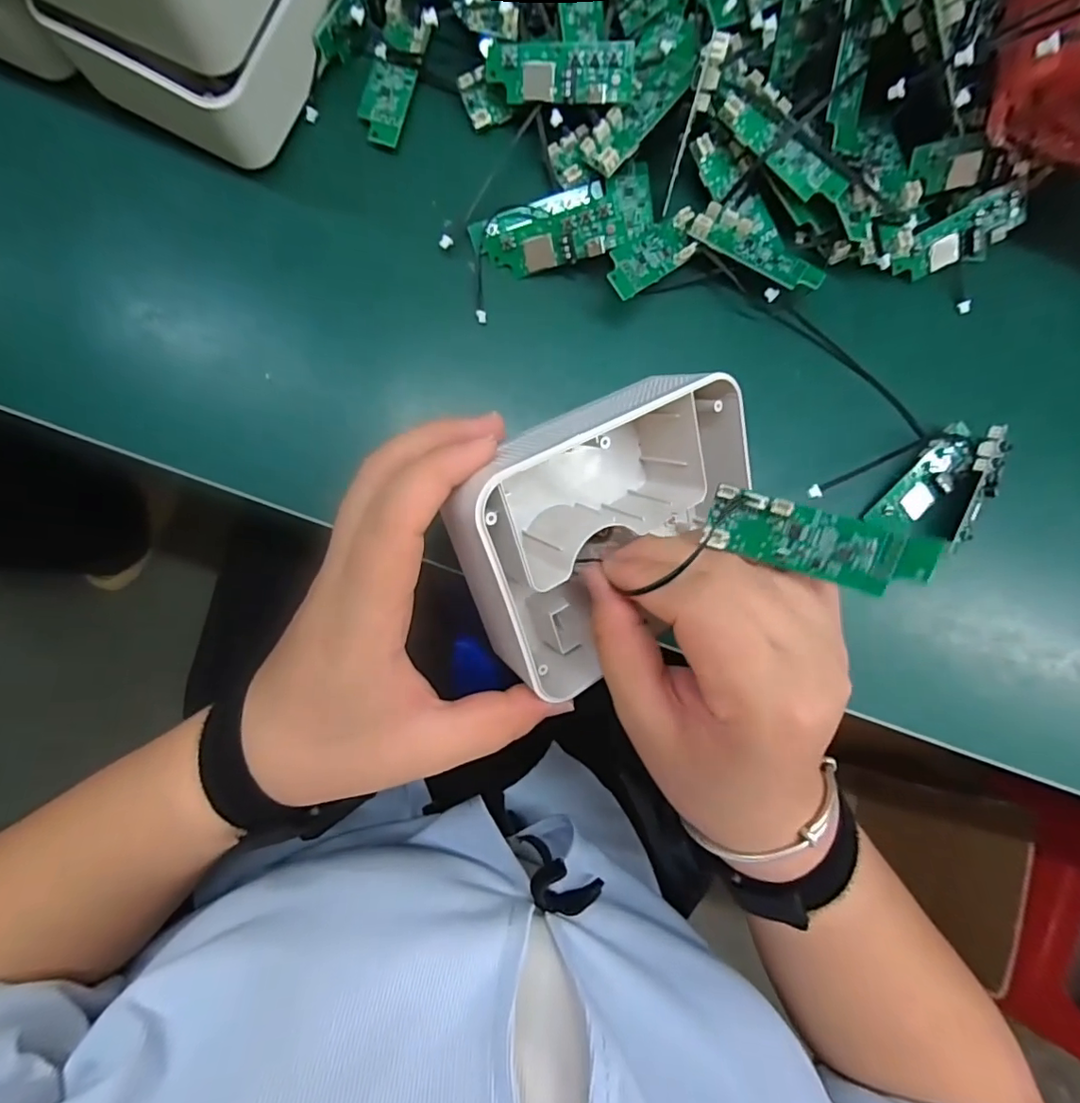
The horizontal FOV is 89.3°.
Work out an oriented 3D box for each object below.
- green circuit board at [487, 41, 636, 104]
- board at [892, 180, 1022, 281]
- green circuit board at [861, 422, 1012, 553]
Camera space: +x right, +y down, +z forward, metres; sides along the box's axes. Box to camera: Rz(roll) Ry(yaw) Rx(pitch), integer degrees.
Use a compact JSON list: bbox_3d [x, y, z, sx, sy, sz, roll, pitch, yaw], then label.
[{"bbox_3d":[0.010,-0.229,0.262,0.068,0.004,0.024,3,112,6],"label":"green circuit board"},{"bbox_3d":[0.219,-0.162,0.285,0.066,0.005,0.027,-28,118,10],"label":"board"},{"bbox_3d":[0.214,-0.032,0.290,0.043,0.024,0.072,41,86,-1],"label":"green circuit board"}]

